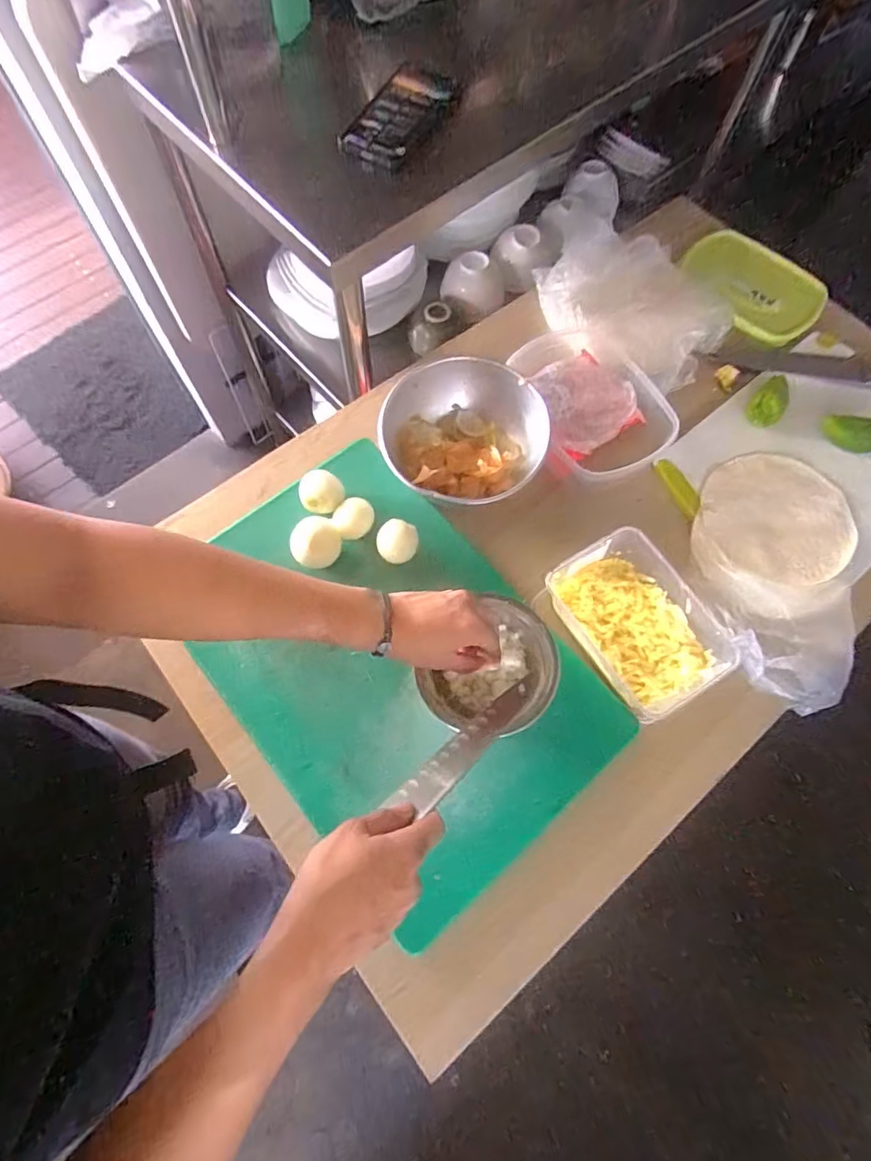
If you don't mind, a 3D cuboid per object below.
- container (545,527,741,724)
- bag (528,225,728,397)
[{"bbox_3d":[0.204,0.043,0.549,0.122,0.061,0.172,-34,74,-13],"label":"container"},{"bbox_3d":[0.267,-0.376,0.706,0.236,0.040,0.195,36,73,11],"label":"bag"}]

